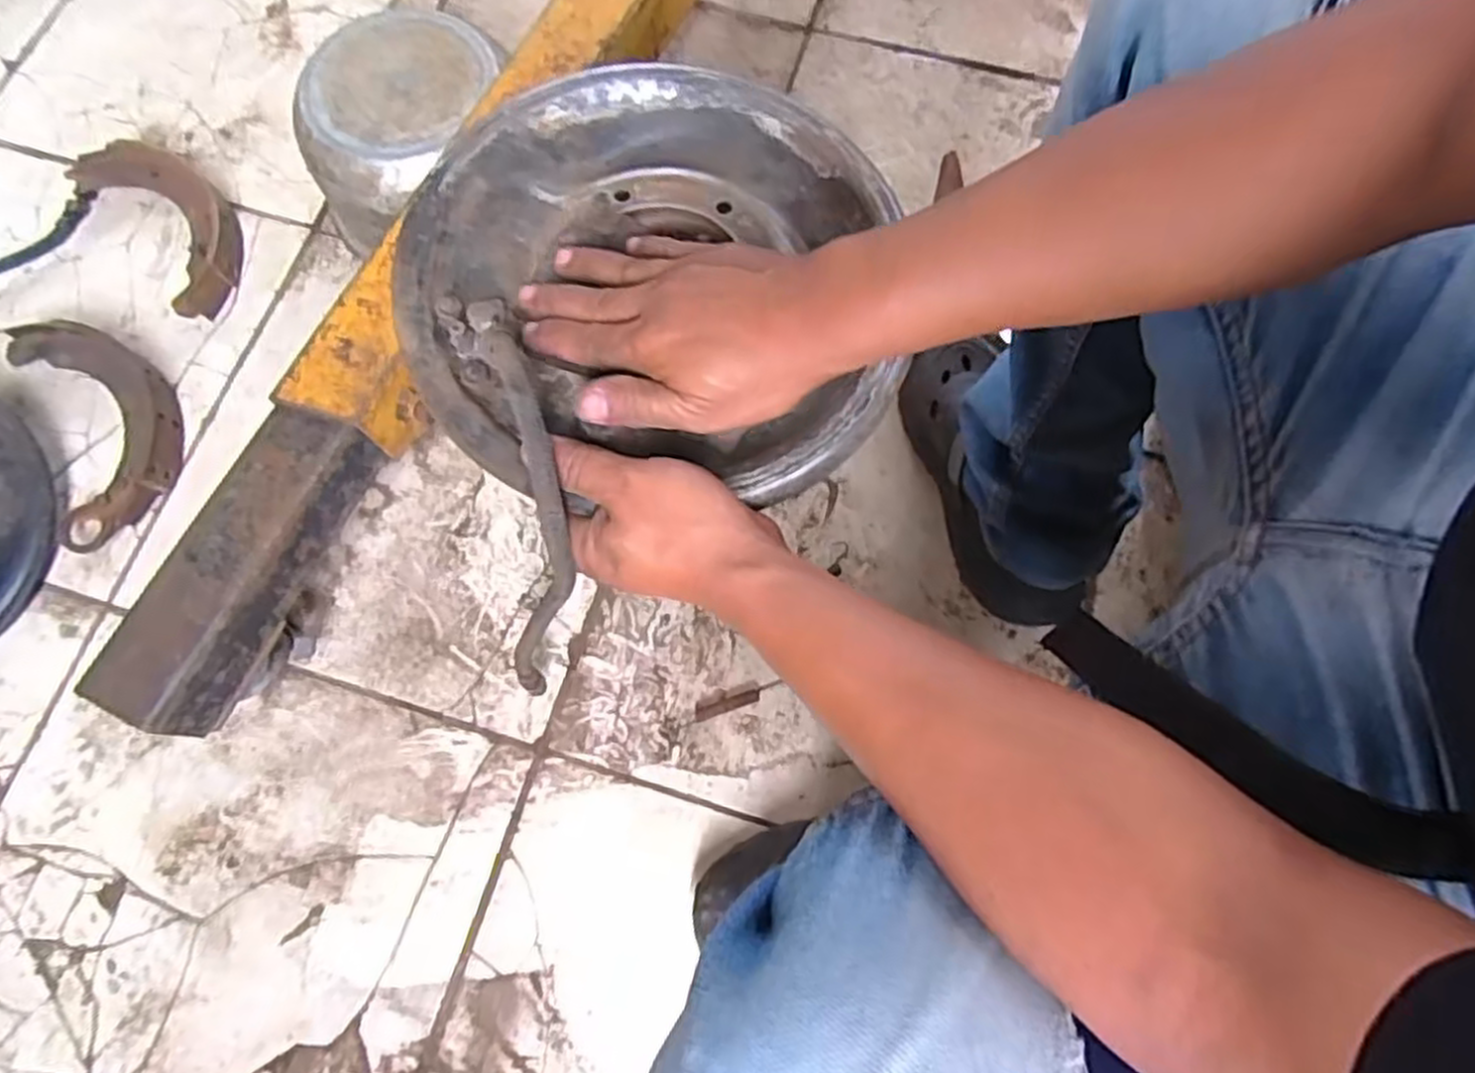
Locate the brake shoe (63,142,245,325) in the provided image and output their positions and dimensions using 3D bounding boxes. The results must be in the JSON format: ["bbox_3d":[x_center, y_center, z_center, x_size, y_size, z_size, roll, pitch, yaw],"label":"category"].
[{"bbox_3d":[-0.553,-0.311,0.783,0.098,0.032,0.213,-40,79,-12],"label":"brake shoe"}]

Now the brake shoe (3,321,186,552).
[{"bbox_3d":[-0.574,-0.105,0.723,0.116,0.028,0.219,-24,76,-8],"label":"brake shoe"}]

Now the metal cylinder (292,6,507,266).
[{"bbox_3d":[-0.310,-0.372,0.761,0.159,0.133,0.198,21,74,7],"label":"metal cylinder"}]

